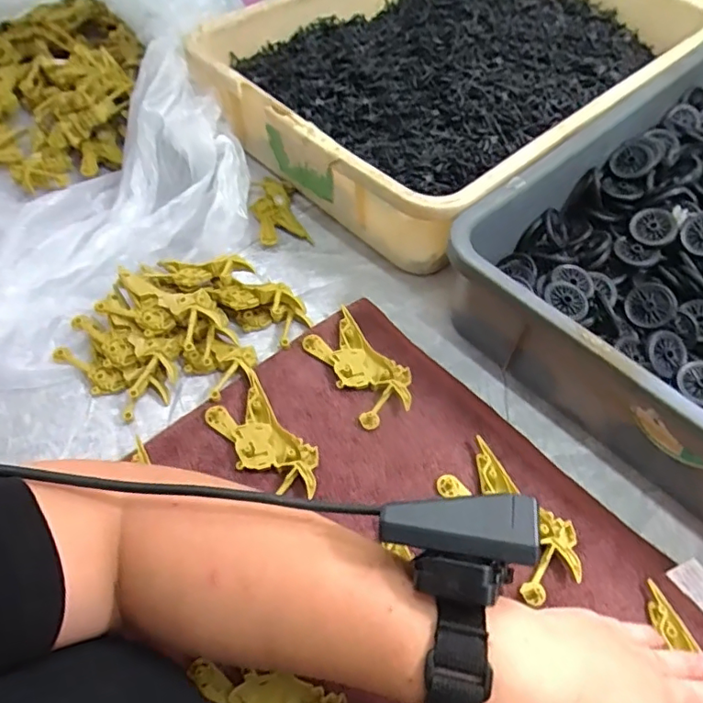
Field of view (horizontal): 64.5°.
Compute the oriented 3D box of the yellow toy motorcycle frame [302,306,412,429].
[{"bbox_3d":[0.007,0.013,0.439,0.051,0.014,0.095,-29,60,-19],"label":"yellow toy motorcycle frame"}]

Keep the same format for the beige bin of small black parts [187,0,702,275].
[{"bbox_3d":[0.127,-0.318,0.630,0.518,0.102,0.363,-38,63,-24],"label":"beige bin of small black parts"}]

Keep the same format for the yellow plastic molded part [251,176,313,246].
[{"bbox_3d":[-0.074,-0.139,0.548,0.045,0.020,0.089,-15,56,-11],"label":"yellow plastic molded part"}]

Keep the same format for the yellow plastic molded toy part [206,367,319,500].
[{"bbox_3d":[-0.063,0.064,0.402,0.047,0.013,0.105,-32,61,-21],"label":"yellow plastic molded toy part"}]

